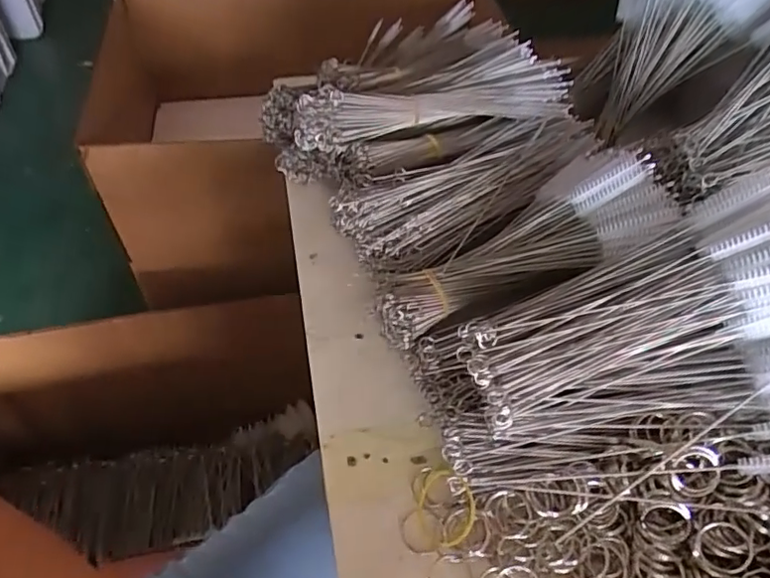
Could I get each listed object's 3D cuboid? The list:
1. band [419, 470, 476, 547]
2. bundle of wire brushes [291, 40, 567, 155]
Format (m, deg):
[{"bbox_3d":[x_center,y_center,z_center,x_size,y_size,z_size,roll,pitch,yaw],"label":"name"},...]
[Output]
[{"bbox_3d":[0.035,0.125,0.329,0.034,0.011,0.040,-19,62,29],"label":"band"},{"bbox_3d":[0.042,-0.151,0.469,0.223,0.048,0.061,-13,52,-12],"label":"bundle of wire brushes"}]

